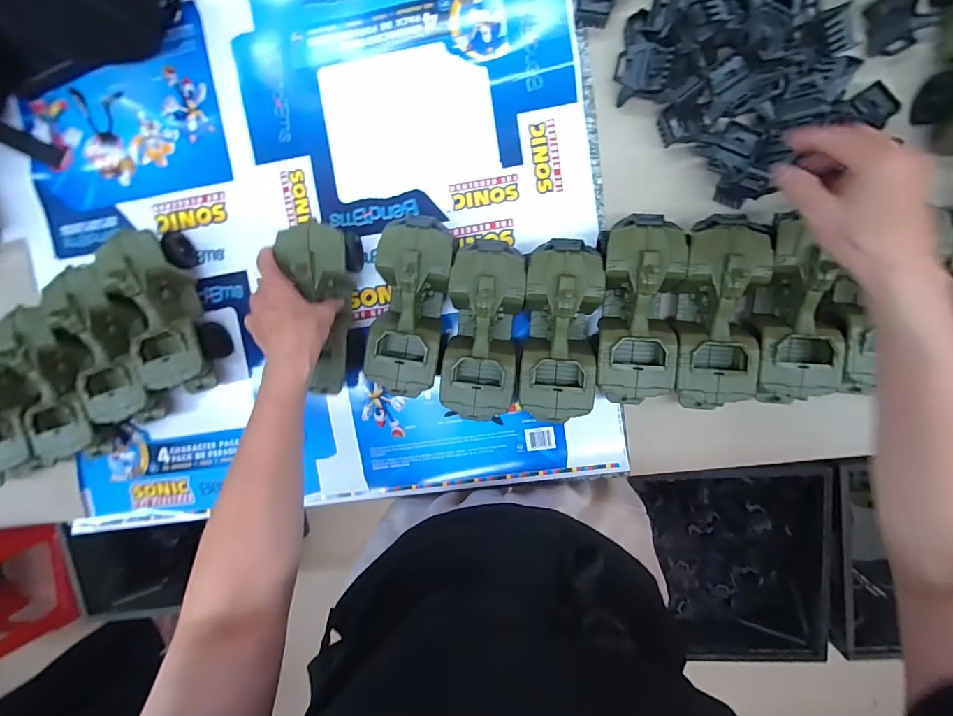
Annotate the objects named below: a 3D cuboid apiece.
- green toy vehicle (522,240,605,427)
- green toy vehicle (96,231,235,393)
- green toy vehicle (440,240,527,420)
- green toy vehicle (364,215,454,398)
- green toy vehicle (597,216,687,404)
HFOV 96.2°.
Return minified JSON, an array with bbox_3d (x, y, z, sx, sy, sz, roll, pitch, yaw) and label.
[{"bbox_3d":[0.090,-0.033,0.468,0.079,0.077,0.180,3,96,5],"label":"green toy vehicle"},{"bbox_3d":[-0.361,-0.048,0.499,0.080,0.080,0.184,-19,94,7],"label":"green toy vehicle"},{"bbox_3d":[0.008,-0.029,0.476,0.080,0.077,0.190,5,96,4],"label":"green toy vehicle"},{"bbox_3d":[-0.071,-0.054,0.479,0.079,0.078,0.192,8,97,4],"label":"green toy vehicle"},{"bbox_3d":[0.171,-0.051,0.458,0.077,0.080,0.185,3,96,5],"label":"green toy vehicle"}]

